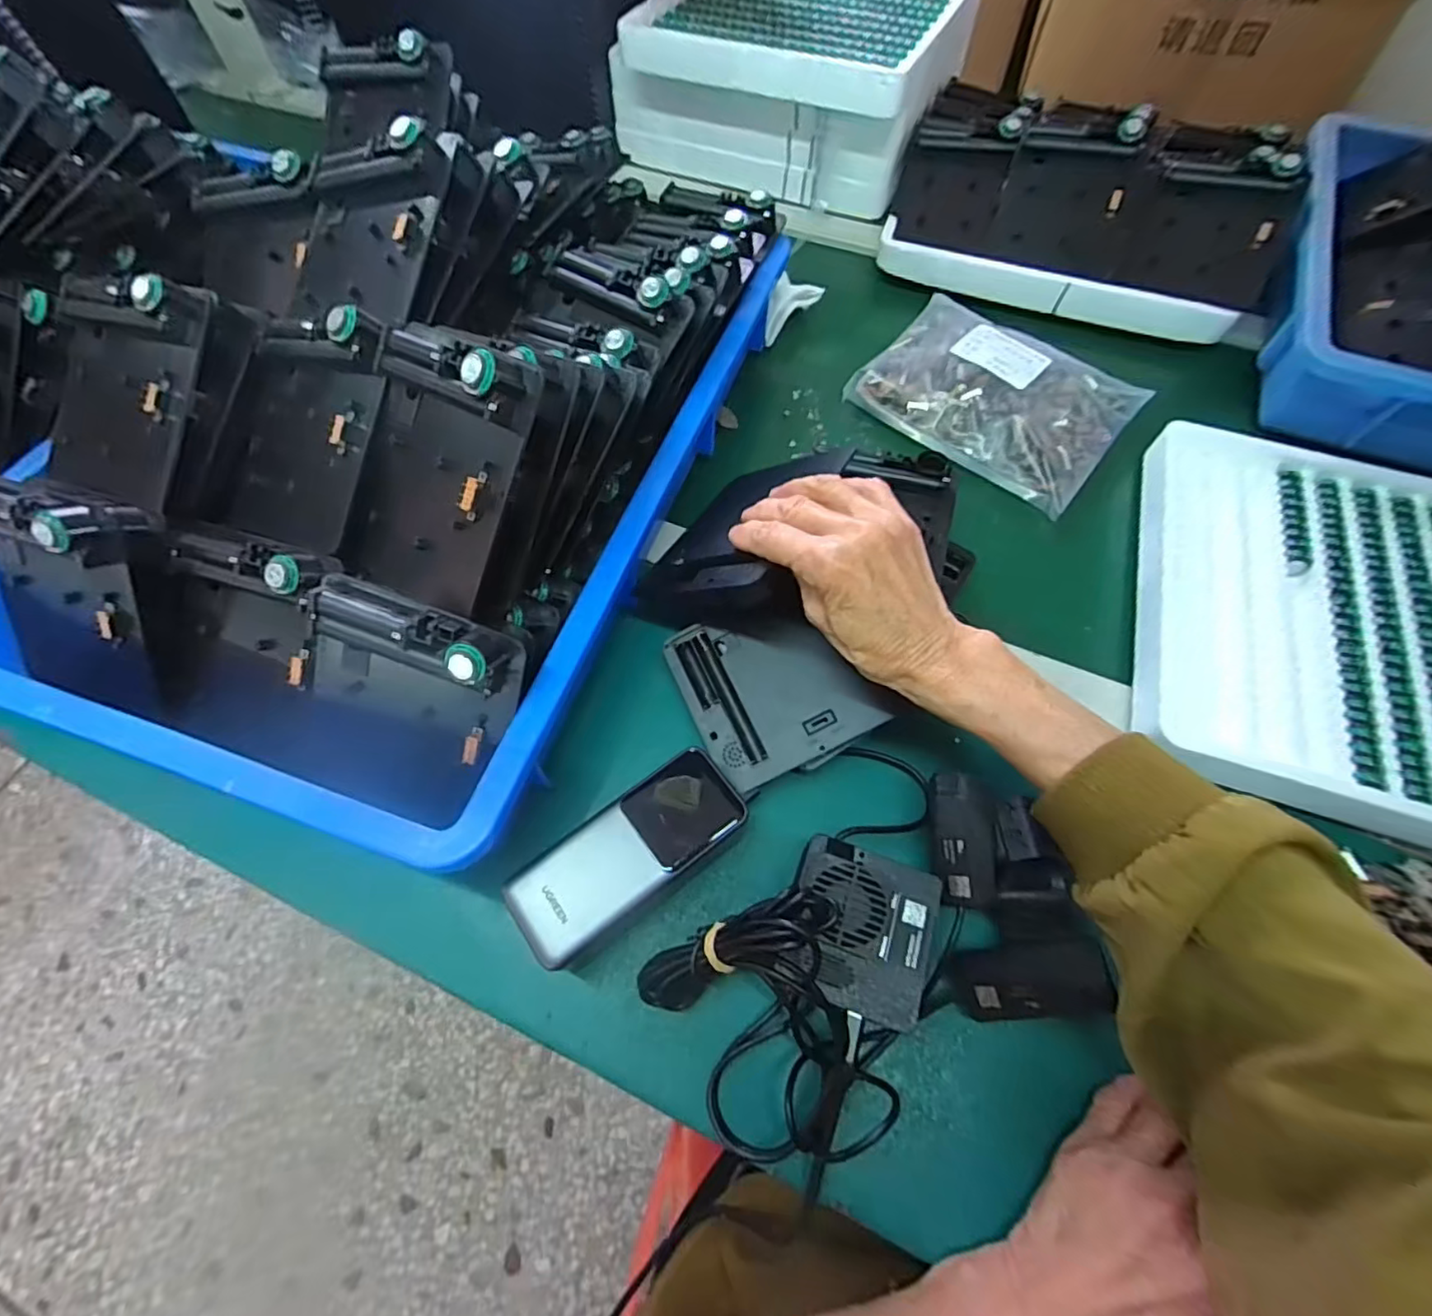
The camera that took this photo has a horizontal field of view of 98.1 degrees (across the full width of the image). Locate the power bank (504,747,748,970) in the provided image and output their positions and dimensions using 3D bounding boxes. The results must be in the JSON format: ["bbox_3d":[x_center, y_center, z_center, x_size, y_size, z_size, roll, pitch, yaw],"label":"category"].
[{"bbox_3d":[-0.042,0.115,0.346,0.130,0.053,0.062,-36,68,-16],"label":"power bank"}]

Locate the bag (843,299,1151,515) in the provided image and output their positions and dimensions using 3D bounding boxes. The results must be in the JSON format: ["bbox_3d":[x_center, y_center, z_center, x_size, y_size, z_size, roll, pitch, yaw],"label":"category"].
[{"bbox_3d":[0.240,-0.230,0.522,0.202,0.040,0.166,37,69,18],"label":"bag"}]

